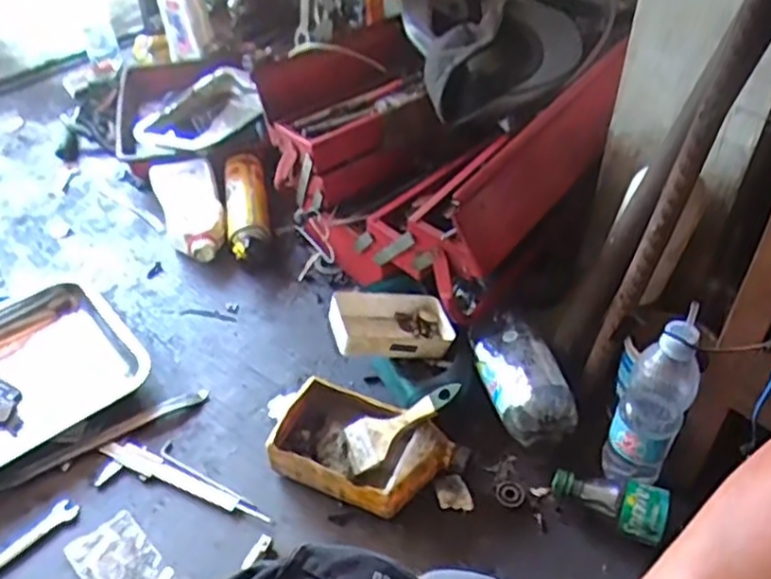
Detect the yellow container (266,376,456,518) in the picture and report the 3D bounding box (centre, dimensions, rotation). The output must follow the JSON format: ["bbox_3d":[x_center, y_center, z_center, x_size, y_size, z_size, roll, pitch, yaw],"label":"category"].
[{"bbox_3d":[-0.030,0.187,0.835,0.202,0.059,0.120,18,47,17],"label":"yellow container"}]

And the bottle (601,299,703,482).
[{"bbox_3d":[0.287,0.122,0.761,0.063,0.239,0.057,23,49,22],"label":"bottle"}]

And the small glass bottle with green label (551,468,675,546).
[{"bbox_3d":[0.246,0.233,0.786,0.123,0.056,0.054,19,47,19],"label":"small glass bottle with green label"}]

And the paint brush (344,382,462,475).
[{"bbox_3d":[0.017,0.152,0.830,0.154,0.021,0.055,-33,48,3],"label":"paint brush"}]

